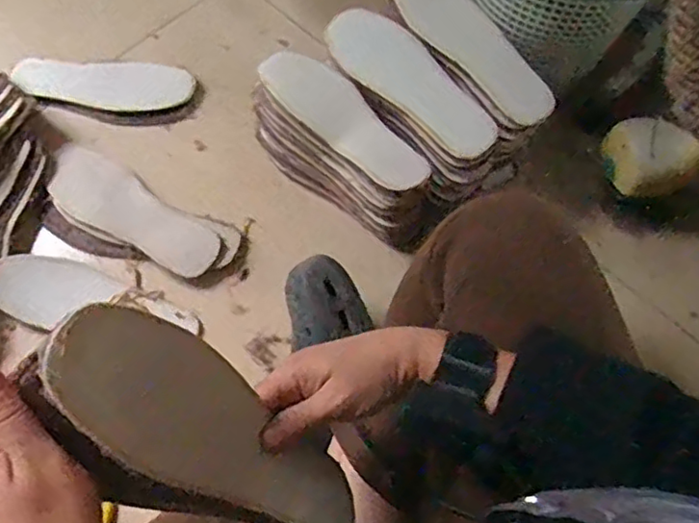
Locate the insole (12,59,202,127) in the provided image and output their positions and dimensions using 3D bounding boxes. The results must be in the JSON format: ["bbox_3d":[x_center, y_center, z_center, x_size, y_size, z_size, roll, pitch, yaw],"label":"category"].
[{"bbox_3d":[-0.323,-0.228,0.828,0.234,0.029,0.083,1,67,-1],"label":"insole"}]

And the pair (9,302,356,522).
[{"bbox_3d":[-0.076,0.106,0.361,0.042,0.235,0.087,4,57,47],"label":"pair"}]

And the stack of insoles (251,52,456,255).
[{"bbox_3d":[0.002,-0.132,0.743,0.277,0.136,0.098,35,70,12],"label":"stack of insoles"}]

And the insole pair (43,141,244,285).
[{"bbox_3d":[-0.264,-0.048,0.763,0.262,0.018,0.113,29,69,10],"label":"insole pair"}]

